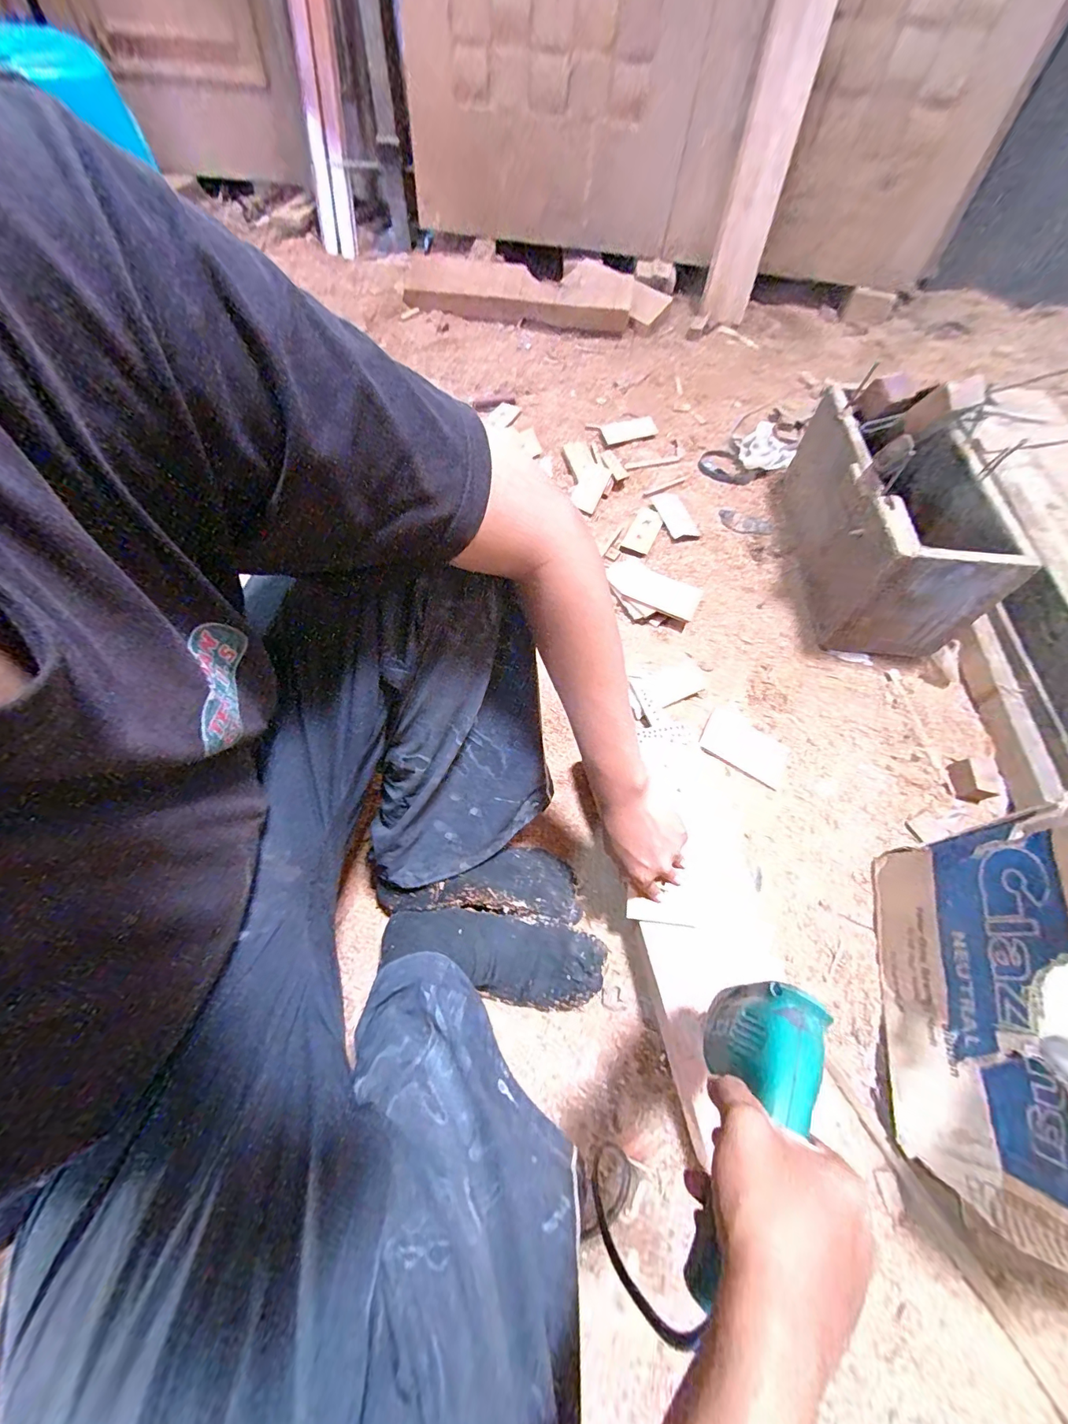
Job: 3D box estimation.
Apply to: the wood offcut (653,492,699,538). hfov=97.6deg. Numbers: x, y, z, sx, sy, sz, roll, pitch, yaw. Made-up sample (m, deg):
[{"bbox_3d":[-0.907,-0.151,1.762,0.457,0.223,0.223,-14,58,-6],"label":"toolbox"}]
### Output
[{"bbox_3d":[0.290,-0.409,0.973,0.057,0.012,0.134,-12,62,-8],"label":"wood offcut"}]

